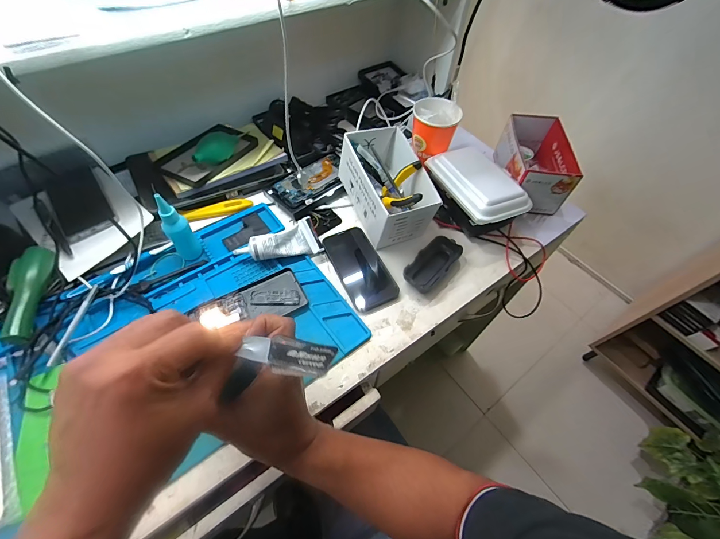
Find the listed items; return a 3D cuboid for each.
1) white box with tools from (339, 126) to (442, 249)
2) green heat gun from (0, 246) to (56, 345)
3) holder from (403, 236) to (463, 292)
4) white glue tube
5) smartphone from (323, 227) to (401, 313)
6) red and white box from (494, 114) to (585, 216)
[{"bbox_3d":[0.046,-0.141,0.555,0.104,0.104,0.179,-18,59,-14],"label":"white box with tools"},{"bbox_3d":[-0.466,0.036,0.454,0.039,0.047,0.143,-7,57,-7],"label":"green heat gun"},{"bbox_3d":[0.118,-0.010,0.531,0.050,0.023,0.112,39,63,21],"label":"holder"},{"bbox_3d":[-0.131,-0.039,0.520,0.130,0.043,0.049,-16,59,-12],"label":"white glue tube"},{"bbox_3d":[0.000,-0.006,0.526,0.075,0.008,0.150,-22,60,-16],"label":"smartphone"},{"bbox_3d":[0.331,-0.211,0.620,0.103,0.086,0.200,8,57,3],"label":"red and white box"}]

